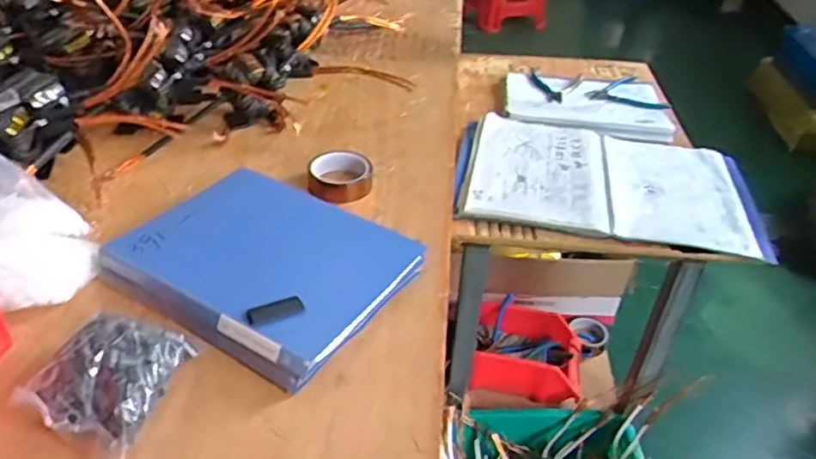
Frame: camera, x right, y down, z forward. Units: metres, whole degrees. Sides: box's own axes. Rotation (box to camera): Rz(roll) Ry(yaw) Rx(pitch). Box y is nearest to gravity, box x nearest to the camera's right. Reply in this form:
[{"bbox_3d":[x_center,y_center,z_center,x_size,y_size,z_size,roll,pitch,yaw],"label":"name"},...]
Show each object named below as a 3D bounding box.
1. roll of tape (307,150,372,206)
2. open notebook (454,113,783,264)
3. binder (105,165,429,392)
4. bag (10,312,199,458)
[{"bbox_3d":[-0.099,-0.082,0.936,0.093,0.042,0.093,4,39,-3],"label":"roll of tape"},{"bbox_3d":[0.330,-0.087,1.072,0.474,0.023,0.305,10,39,5],"label":"open notebook"},{"bbox_3d":[-0.167,0.036,0.775,0.308,0.042,0.254,22,42,23],"label":"binder"},{"bbox_3d":[-0.290,0.142,0.621,0.114,0.052,0.129,10,38,9],"label":"bag"}]

